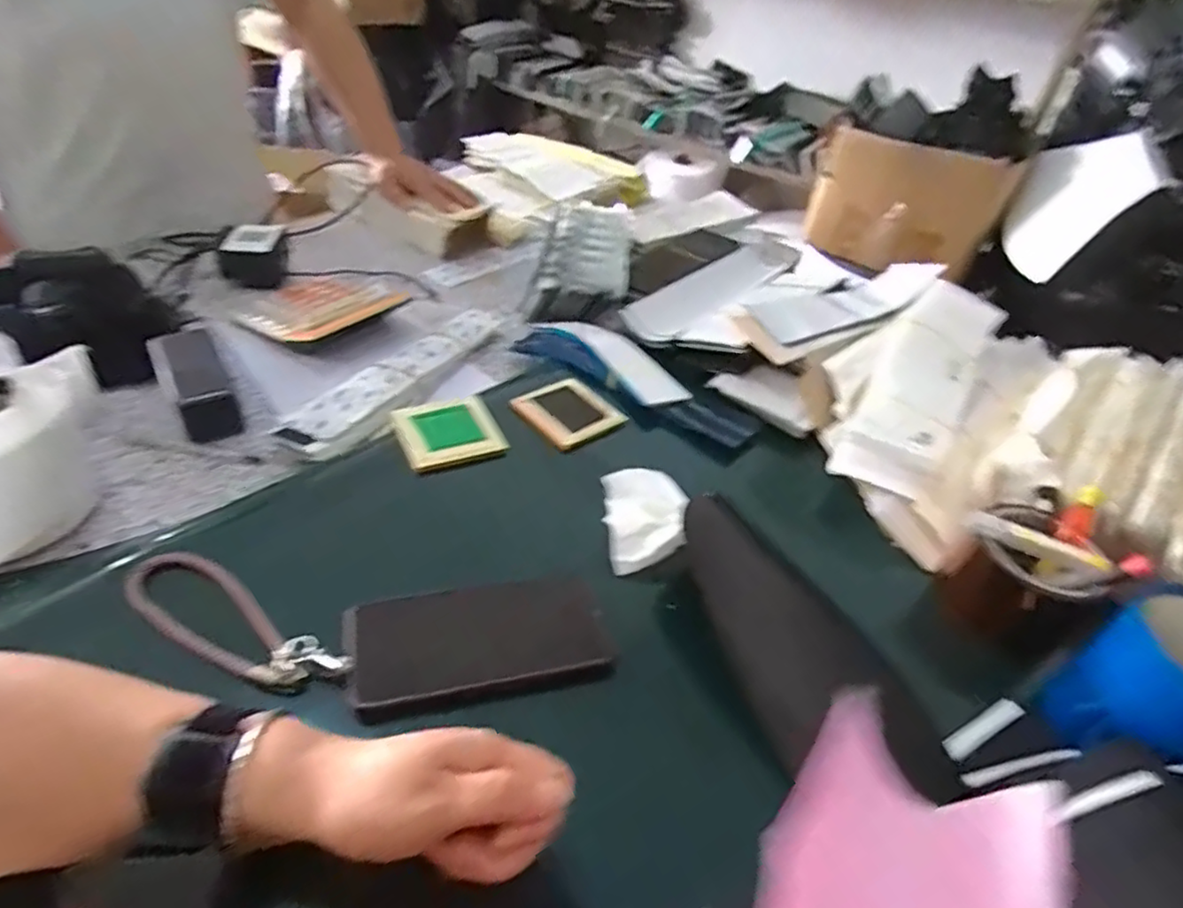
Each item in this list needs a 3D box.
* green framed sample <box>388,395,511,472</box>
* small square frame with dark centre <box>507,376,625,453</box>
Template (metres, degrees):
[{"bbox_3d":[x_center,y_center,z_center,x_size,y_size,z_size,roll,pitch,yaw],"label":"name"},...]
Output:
[{"bbox_3d":[-0.128,-0.022,0.587,0.085,0.012,0.075,-16,54,-23],"label":"green framed sample"},{"bbox_3d":[-0.021,-0.040,0.638,0.087,0.017,0.081,-24,49,-30],"label":"small square frame with dark centre"}]

